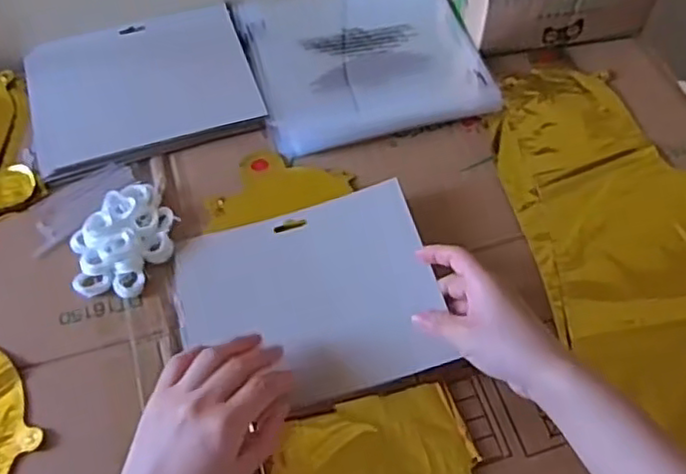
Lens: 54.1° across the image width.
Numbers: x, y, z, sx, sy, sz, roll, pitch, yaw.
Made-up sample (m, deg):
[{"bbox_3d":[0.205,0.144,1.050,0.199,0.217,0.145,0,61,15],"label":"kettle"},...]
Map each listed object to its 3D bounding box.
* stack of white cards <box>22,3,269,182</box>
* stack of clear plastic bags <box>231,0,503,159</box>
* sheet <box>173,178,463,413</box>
[{"bbox_3d":[-0.189,-0.144,0.637,0.204,0.014,0.168,-15,59,-10],"label":"stack of white cards"},{"bbox_3d":[0.018,-0.184,0.666,0.216,0.016,0.206,-14,59,-10],"label":"stack of clear plastic bags"},{"bbox_3d":[-0.027,0.047,0.523,0.192,0.009,0.164,-16,60,-2],"label":"sheet"}]

